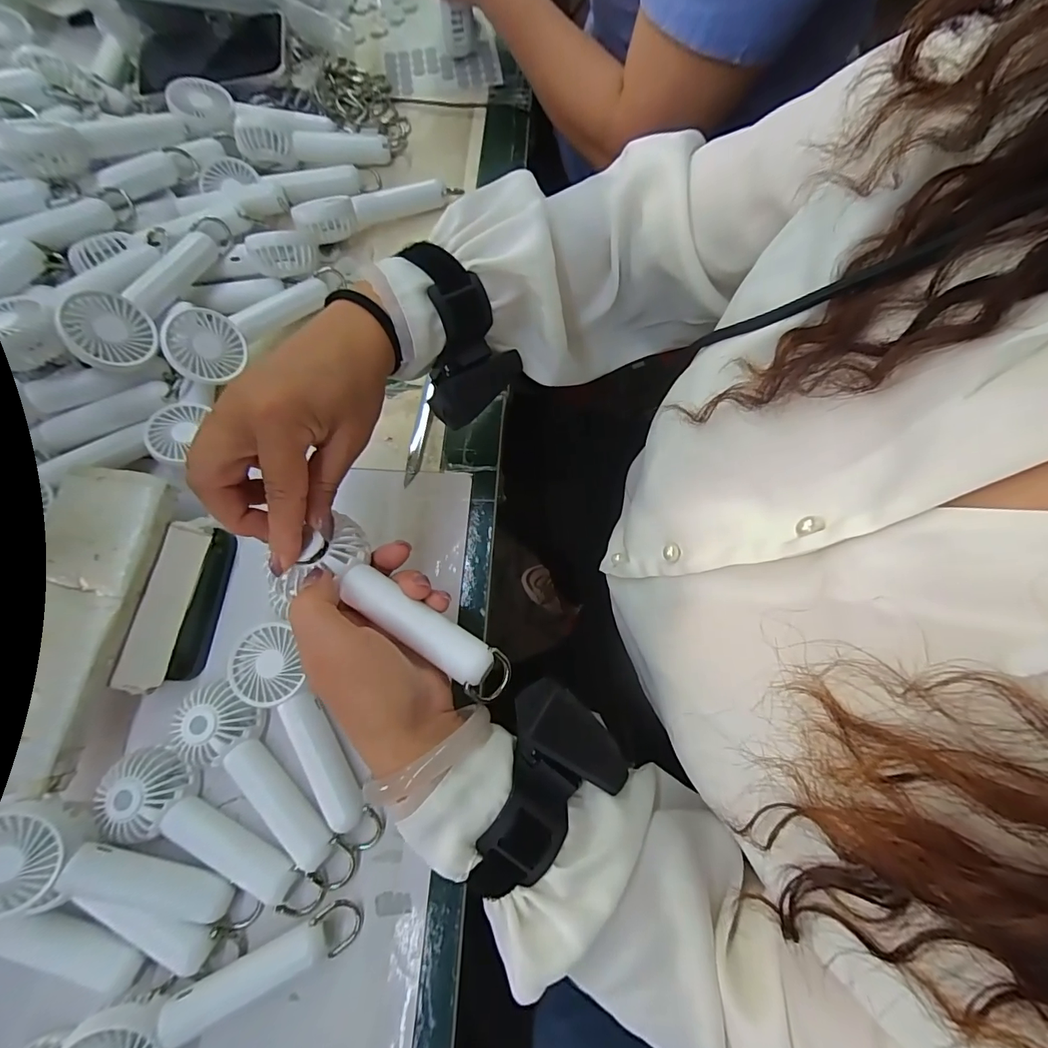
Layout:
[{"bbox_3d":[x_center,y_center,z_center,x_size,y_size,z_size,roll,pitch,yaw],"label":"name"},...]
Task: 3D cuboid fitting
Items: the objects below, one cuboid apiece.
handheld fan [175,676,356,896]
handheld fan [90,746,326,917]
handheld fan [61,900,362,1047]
[{"bbox_3d":[-0.175,0.174,0.310,0.161,0.027,0.053,36,77,10],"label":"handheld fan"},{"bbox_3d":[-0.206,0.204,0.302,0.158,0.030,0.051,23,75,7],"label":"handheld fan"},{"bbox_3d":[-0.187,0.280,0.273,0.170,0.042,0.057,-32,73,-9],"label":"handheld fan"}]

